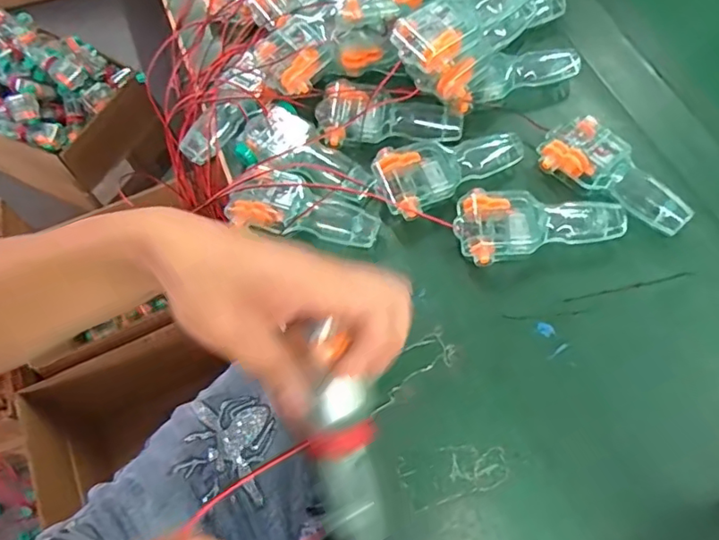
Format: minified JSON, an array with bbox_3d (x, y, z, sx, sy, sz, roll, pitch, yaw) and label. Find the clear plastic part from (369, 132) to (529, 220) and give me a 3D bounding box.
[{"bbox_3d":[0.074,-0.090,0.460,0.127,0.031,0.057,-31,67,-11],"label":"clear plastic part"}]

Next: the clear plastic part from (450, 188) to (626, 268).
[{"bbox_3d":[0.138,-0.040,0.434,0.122,0.027,0.057,-12,65,-3],"label":"clear plastic part"}]

